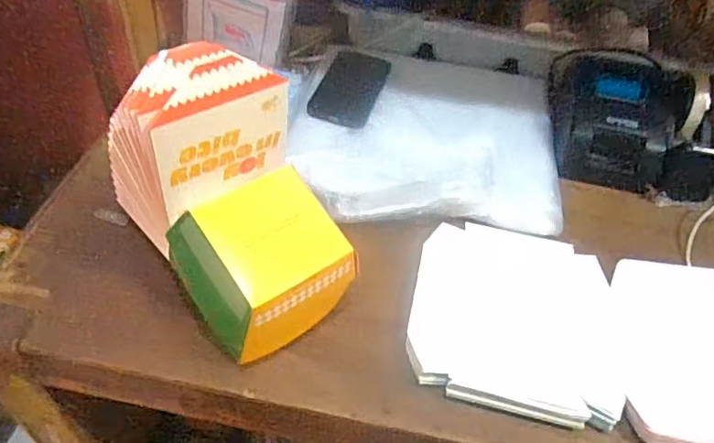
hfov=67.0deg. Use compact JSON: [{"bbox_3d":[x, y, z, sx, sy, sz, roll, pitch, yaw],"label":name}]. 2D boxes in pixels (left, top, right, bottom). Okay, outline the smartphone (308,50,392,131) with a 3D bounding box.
[{"bbox_3d":[-0.008,-0.168,0.679,0.074,0.004,0.134,20,55,1],"label":"smartphone"}]

